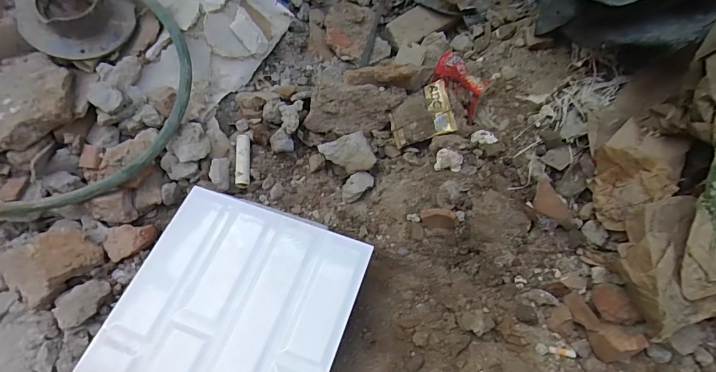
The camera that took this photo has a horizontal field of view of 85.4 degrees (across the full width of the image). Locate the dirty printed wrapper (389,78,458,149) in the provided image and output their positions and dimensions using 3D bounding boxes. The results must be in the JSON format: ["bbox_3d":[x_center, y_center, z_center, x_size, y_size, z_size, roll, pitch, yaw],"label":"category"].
[{"bbox_3d":[0.102,-0.116,0.645,0.110,0.009,0.083,-17,84,34],"label":"dirty printed wrapper"}]

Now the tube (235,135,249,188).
[{"bbox_3d":[-0.194,-0.042,0.657,0.022,0.022,0.091,-5,63,-2],"label":"tube"}]

